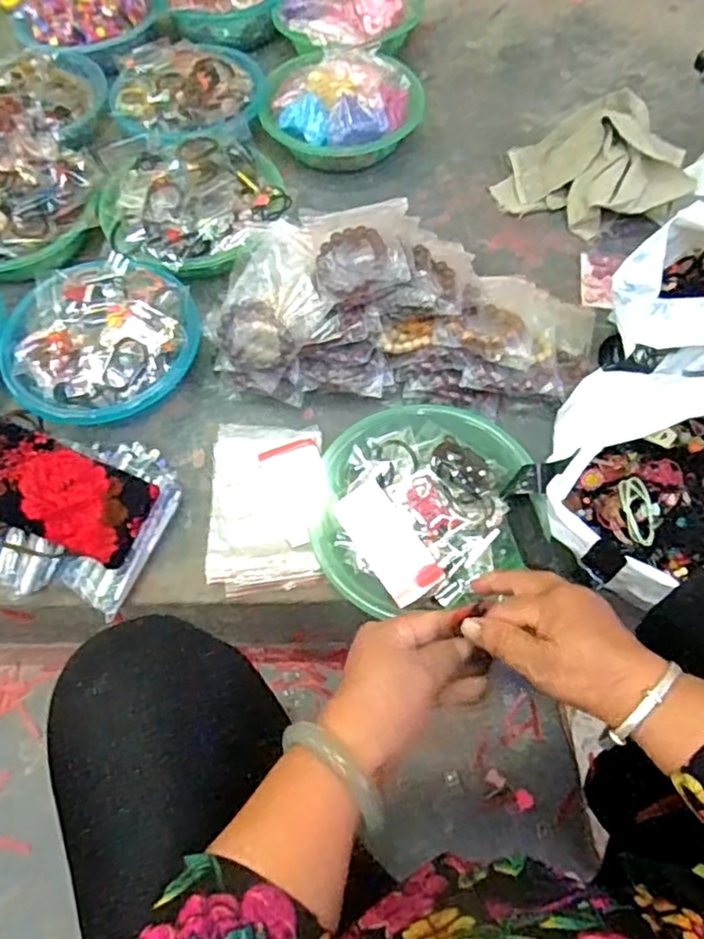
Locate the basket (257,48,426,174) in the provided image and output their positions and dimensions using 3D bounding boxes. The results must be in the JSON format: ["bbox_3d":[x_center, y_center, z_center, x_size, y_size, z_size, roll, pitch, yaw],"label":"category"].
[{"bbox_3d":[-0.013,-0.527,0.960,0.233,0.097,0.188,0,62,1],"label":"basket"}]

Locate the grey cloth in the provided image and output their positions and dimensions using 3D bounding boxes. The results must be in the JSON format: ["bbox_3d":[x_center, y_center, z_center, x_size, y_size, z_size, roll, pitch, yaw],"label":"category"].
[{"bbox_3d":[0.344,-0.419,0.899,0.245,0.102,0.180,28,66,14],"label":"grey cloth"}]

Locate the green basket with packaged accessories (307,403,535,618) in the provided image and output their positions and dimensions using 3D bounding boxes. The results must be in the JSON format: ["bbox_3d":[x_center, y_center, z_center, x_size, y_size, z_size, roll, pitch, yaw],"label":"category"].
[{"bbox_3d":[0.074,0.047,0.680,0.226,0.071,0.226,-11,63,-5],"label":"green basket with packaged accessories"}]

